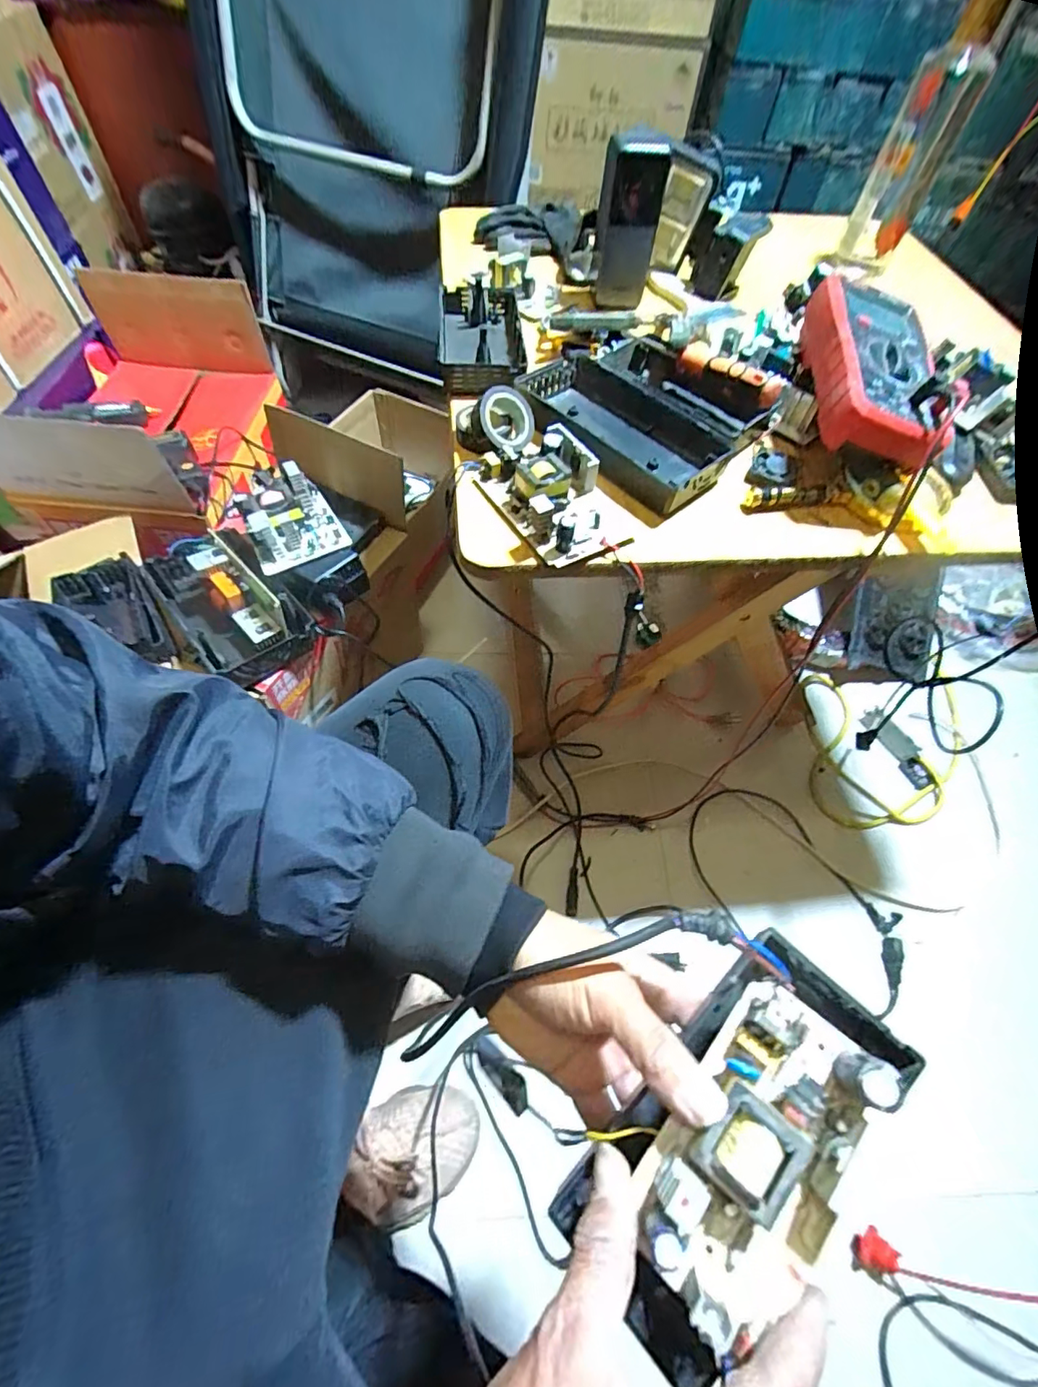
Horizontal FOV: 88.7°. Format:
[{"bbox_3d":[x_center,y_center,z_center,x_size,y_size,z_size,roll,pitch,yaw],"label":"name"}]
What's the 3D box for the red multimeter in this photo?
[{"bbox_3d":[0.286,-0.263,0.430,0.092,0.049,0.185,10,59,3],"label":"red multimeter"}]

